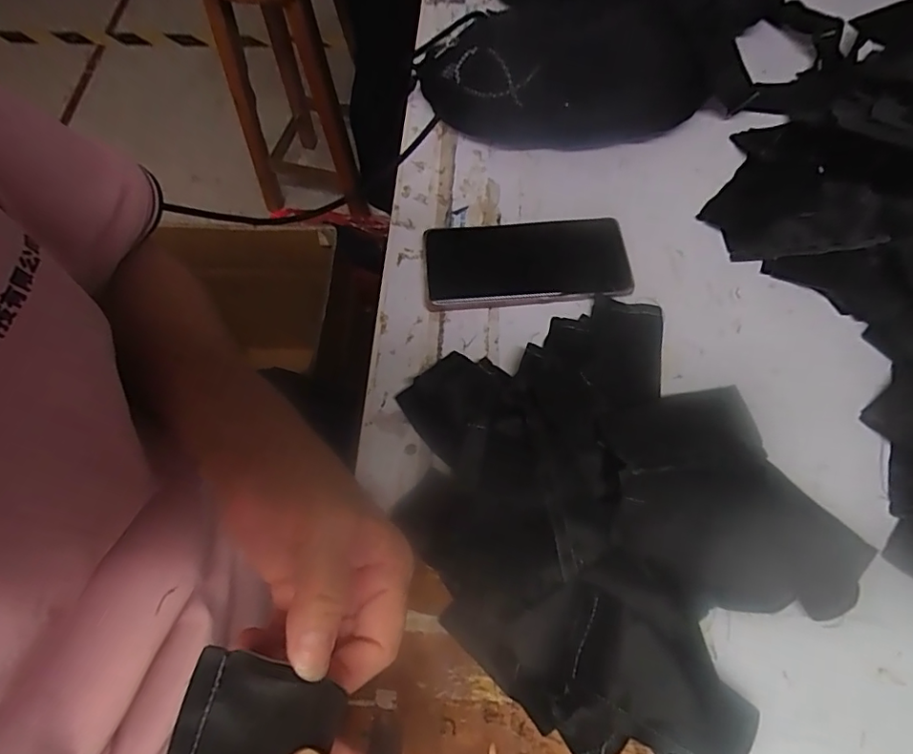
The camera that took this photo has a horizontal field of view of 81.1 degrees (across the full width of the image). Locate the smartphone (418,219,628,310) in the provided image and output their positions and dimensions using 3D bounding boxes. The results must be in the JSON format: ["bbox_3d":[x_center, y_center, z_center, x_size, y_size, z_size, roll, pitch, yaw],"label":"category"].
[{"bbox_3d":[0.054,-0.092,0.425,0.157,0.016,0.075,-3,65,0],"label":"smartphone"}]

